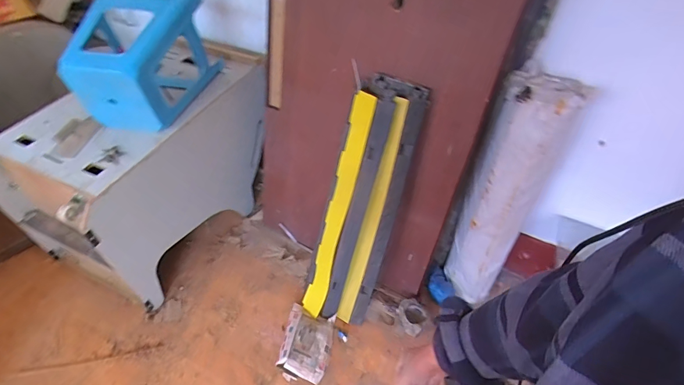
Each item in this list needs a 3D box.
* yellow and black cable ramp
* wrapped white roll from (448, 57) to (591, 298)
[{"bbox_3d":[0.076,0.063,1.412,0.260,0.988,0.142,12,25,-7],"label":"yellow and black cable ramp"},{"bbox_3d":[0.636,0.021,1.490,0.250,0.939,0.265,23,45,20],"label":"wrapped white roll"}]

